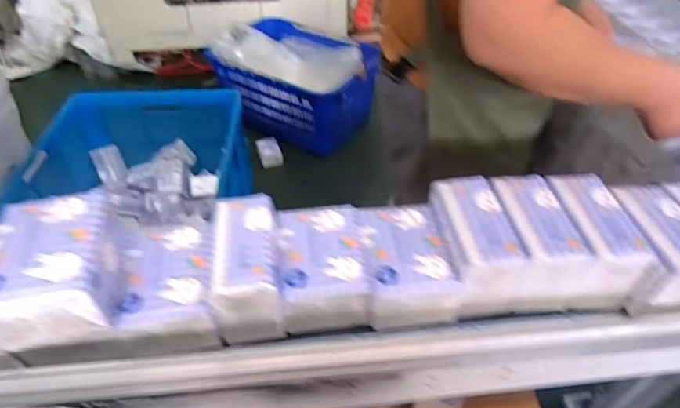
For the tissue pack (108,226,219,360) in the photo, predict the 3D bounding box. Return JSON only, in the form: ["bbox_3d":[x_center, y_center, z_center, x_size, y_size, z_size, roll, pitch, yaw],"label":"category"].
[{"bbox_3d":[-0.170,0.083,0.450,0.088,0.060,0.120,-6,45,-9],"label":"tissue pack"}]

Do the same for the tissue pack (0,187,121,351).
[{"bbox_3d":[-0.244,0.053,0.395,0.095,0.067,0.112,-10,45,-12],"label":"tissue pack"}]

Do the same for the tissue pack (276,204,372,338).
[{"bbox_3d":[-0.020,0.064,0.474,0.087,0.061,0.119,-4,44,-6],"label":"tissue pack"}]

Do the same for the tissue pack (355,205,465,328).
[{"bbox_3d":[0.067,0.062,0.477,0.088,0.059,0.122,-4,44,-7],"label":"tissue pack"}]

